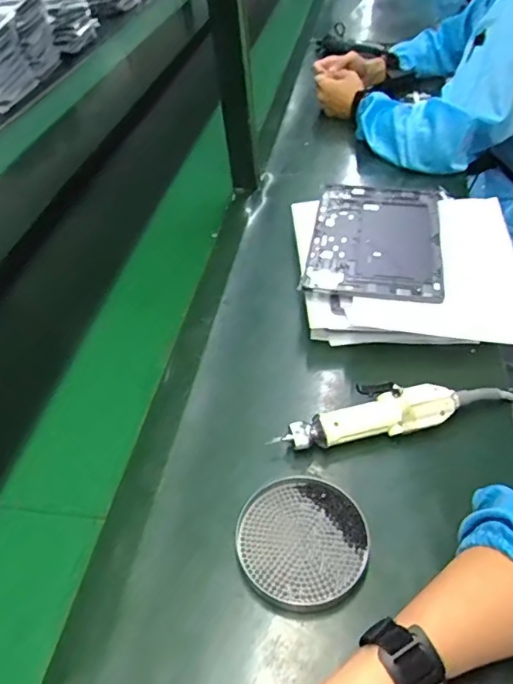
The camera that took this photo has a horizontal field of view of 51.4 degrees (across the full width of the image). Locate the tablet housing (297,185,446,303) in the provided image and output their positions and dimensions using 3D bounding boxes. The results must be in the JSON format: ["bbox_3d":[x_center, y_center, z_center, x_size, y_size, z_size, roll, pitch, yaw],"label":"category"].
[{"bbox_3d":[0.167,-0.143,0.728,0.172,0.020,0.252,6,47,13],"label":"tablet housing"}]

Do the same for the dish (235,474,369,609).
[{"bbox_3d":[0.040,0.175,0.478,0.109,0.015,0.113,-4,44,4],"label":"dish"}]

